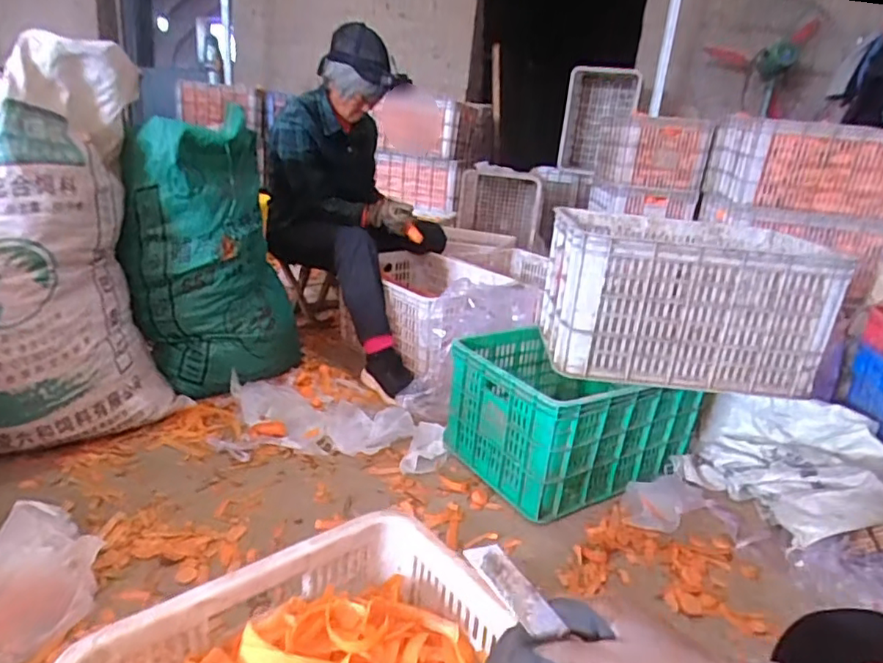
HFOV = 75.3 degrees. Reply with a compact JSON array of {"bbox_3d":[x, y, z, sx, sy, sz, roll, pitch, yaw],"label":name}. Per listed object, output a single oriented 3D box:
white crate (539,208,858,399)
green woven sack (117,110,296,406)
[{"bbox_3d":[0.488,-0.076,1.215,0.498,0.266,0.350,6,20,3],"label":"white crate"},{"bbox_3d":[-0.545,-0.180,1.395,0.364,0.589,0.267,0,20,-13],"label":"green woven sack"}]

